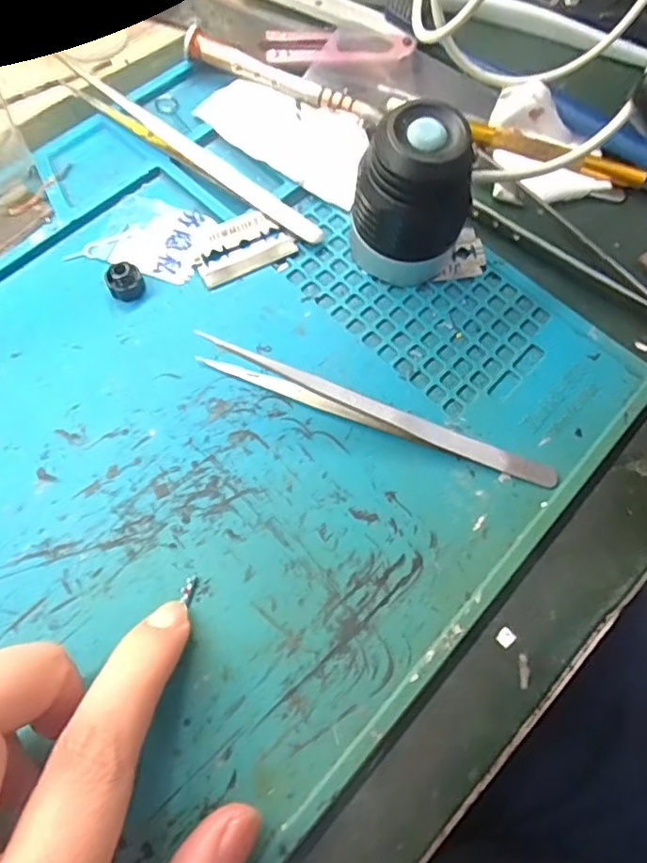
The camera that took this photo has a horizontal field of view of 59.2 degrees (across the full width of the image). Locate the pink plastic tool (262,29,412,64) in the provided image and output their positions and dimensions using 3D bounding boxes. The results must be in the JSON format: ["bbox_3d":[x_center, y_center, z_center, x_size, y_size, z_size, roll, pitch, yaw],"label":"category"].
[{"bbox_3d":[0.008,-0.180,0.264,0.067,0.004,0.021,-2,69,-5],"label":"pink plastic tool"}]

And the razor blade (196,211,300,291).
[{"bbox_3d":[-0.032,-0.073,0.225,0.040,0.004,0.023,-29,84,-14],"label":"razor blade"}]

